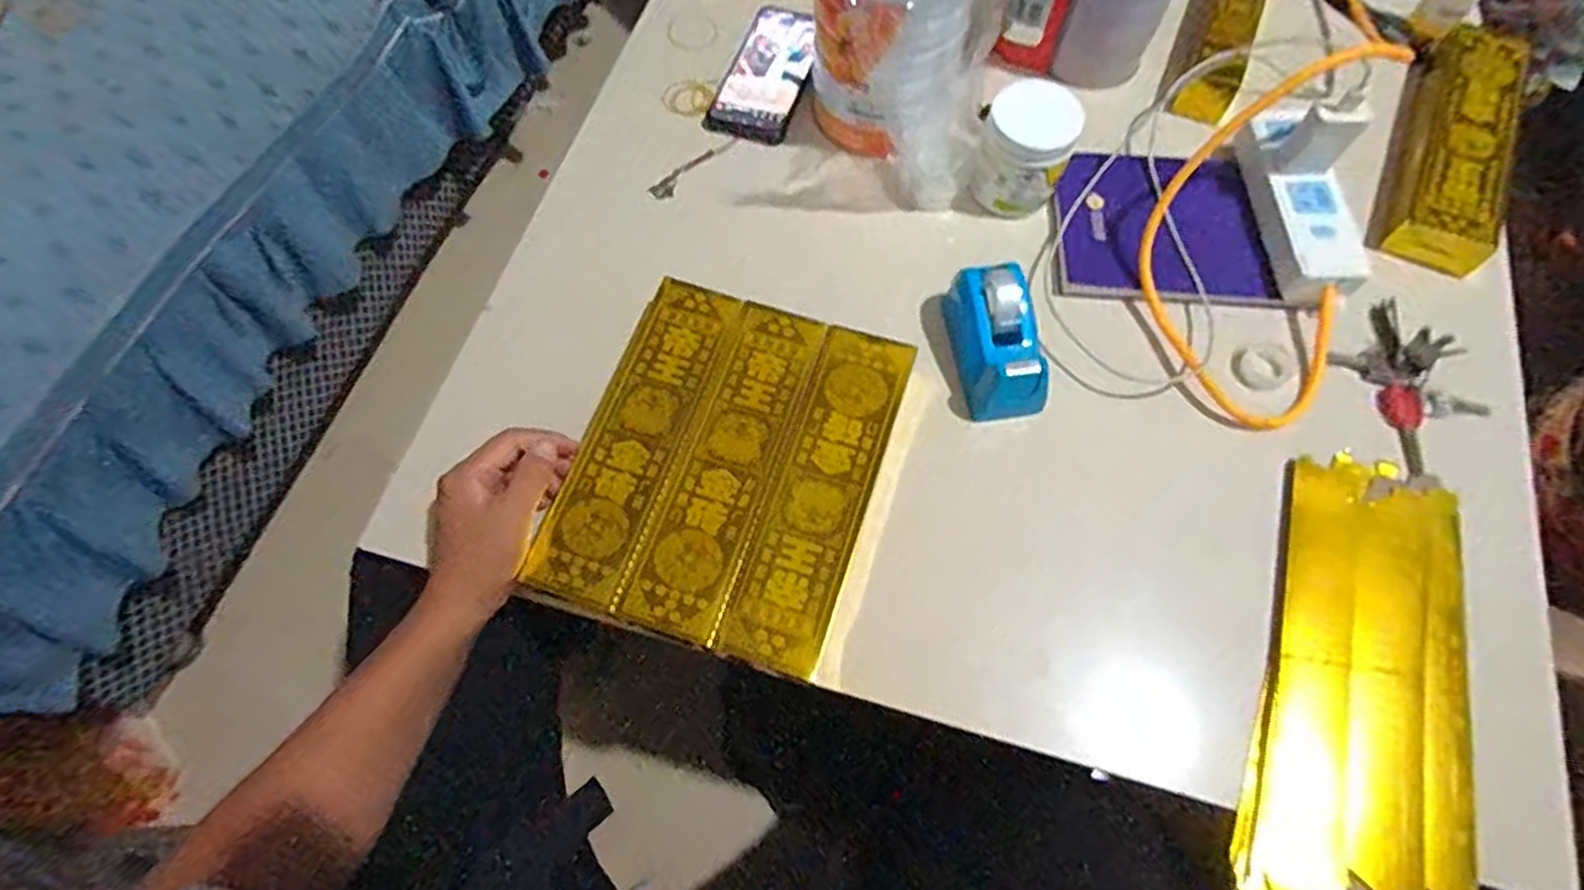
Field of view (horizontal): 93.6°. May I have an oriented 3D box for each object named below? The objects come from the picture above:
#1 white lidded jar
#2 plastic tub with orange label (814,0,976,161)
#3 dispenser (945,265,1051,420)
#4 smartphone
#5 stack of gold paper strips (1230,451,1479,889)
[{"bbox_3d":[0.187,-0.237,0.600,0.069,0.070,0.073,-1,66,2],"label":"white lidded jar"},{"bbox_3d":[0.079,-0.333,0.608,0.125,0.157,0.119,14,67,8],"label":"plastic tub with orange label"},{"bbox_3d":[0.150,-0.077,0.554,0.061,0.060,0.106,-9,66,-2],"label":"dispenser"},{"bbox_3d":[-0.022,-0.355,0.705,0.077,0.013,0.166,16,68,9],"label":"smartphone"},{"bbox_3d":[0.367,0.151,0.477,0.129,0.025,0.308,17,68,9],"label":"stack of gold paper strips"}]

